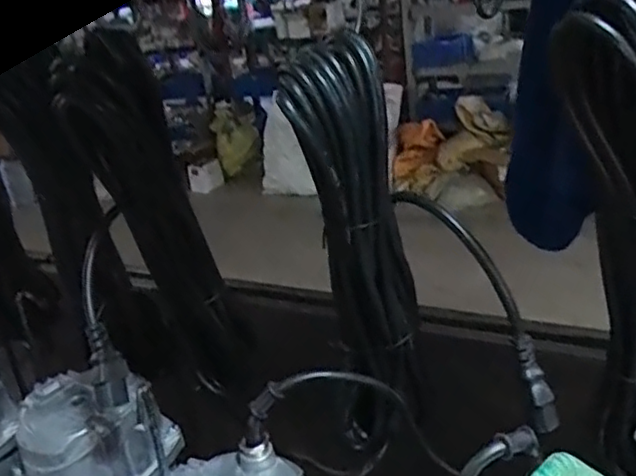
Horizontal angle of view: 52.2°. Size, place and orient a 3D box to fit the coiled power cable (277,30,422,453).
[{"bbox_3d":[0.036,0.034,0.466,0.072,0.329,0.085,-3,24,13],"label":"coiled power cable"}]

